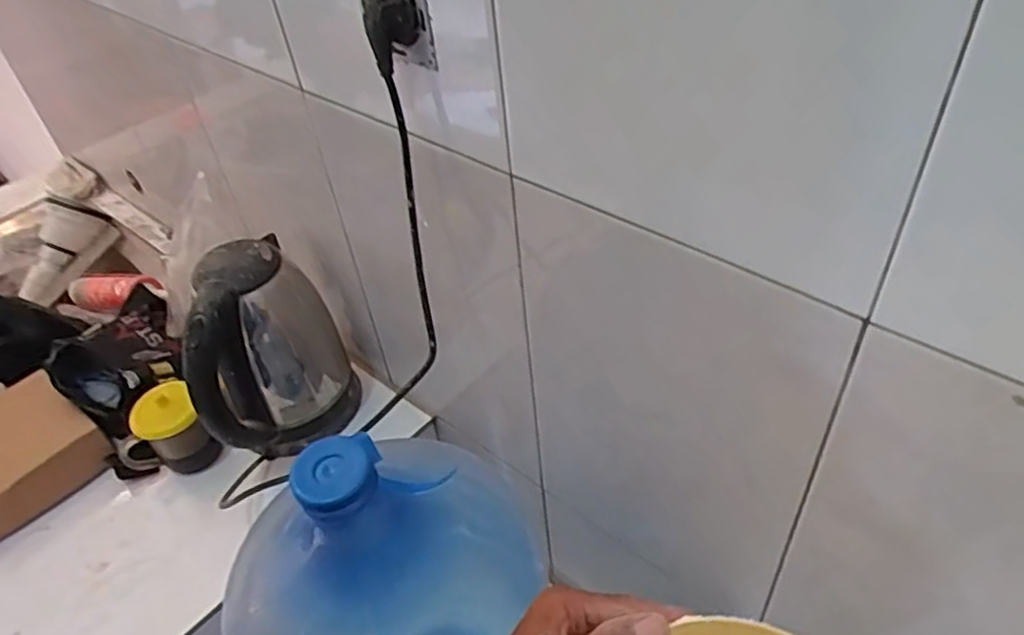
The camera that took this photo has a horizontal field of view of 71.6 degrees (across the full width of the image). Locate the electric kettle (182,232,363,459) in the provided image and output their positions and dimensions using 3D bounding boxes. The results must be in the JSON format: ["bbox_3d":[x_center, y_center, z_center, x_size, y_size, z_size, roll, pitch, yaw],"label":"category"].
[{"bbox_3d":[-0.271,0.045,0.794,0.157,0.233,0.140,-20,45,-13],"label":"electric kettle"}]

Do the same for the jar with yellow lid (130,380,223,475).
[{"bbox_3d":[-0.384,0.137,0.818,0.068,0.098,0.081,-36,50,-27],"label":"jar with yellow lid"}]

